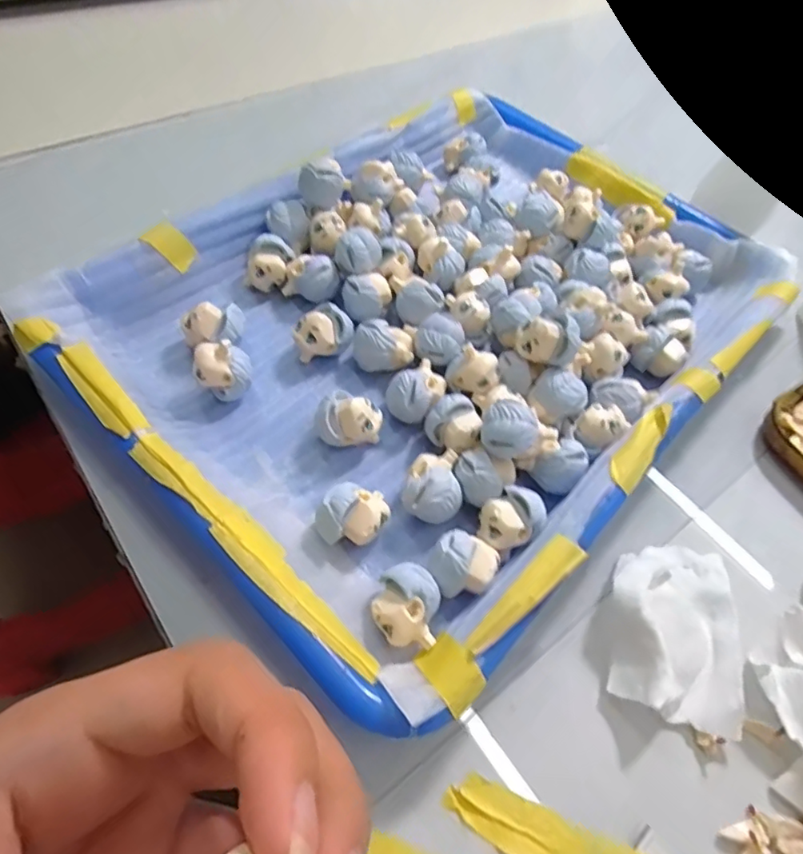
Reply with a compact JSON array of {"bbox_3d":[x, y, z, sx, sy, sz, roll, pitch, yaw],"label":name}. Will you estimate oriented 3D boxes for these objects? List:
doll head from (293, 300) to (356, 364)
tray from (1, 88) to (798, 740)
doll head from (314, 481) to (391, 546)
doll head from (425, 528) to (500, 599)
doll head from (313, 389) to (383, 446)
[{"bbox_3d":[-0.037,-0.044,0.266,0.027,0.024,0.018,-9,58,-12],"label":"doll head"},{"bbox_3d":[0.025,-0.063,0.280,0.248,0.031,0.330,40,62,19],"label":"tray"},{"bbox_3d":[-0.019,0.036,0.217,0.023,0.022,0.024,3,57,-4],"label":"doll head"},{"bbox_3d":[0.022,0.054,0.210,0.024,0.024,0.023,3,57,-4],"label":"doll head"},{"bbox_3d":[-0.022,-0.002,0.240,0.027,0.023,0.019,12,57,1],"label":"doll head"}]

